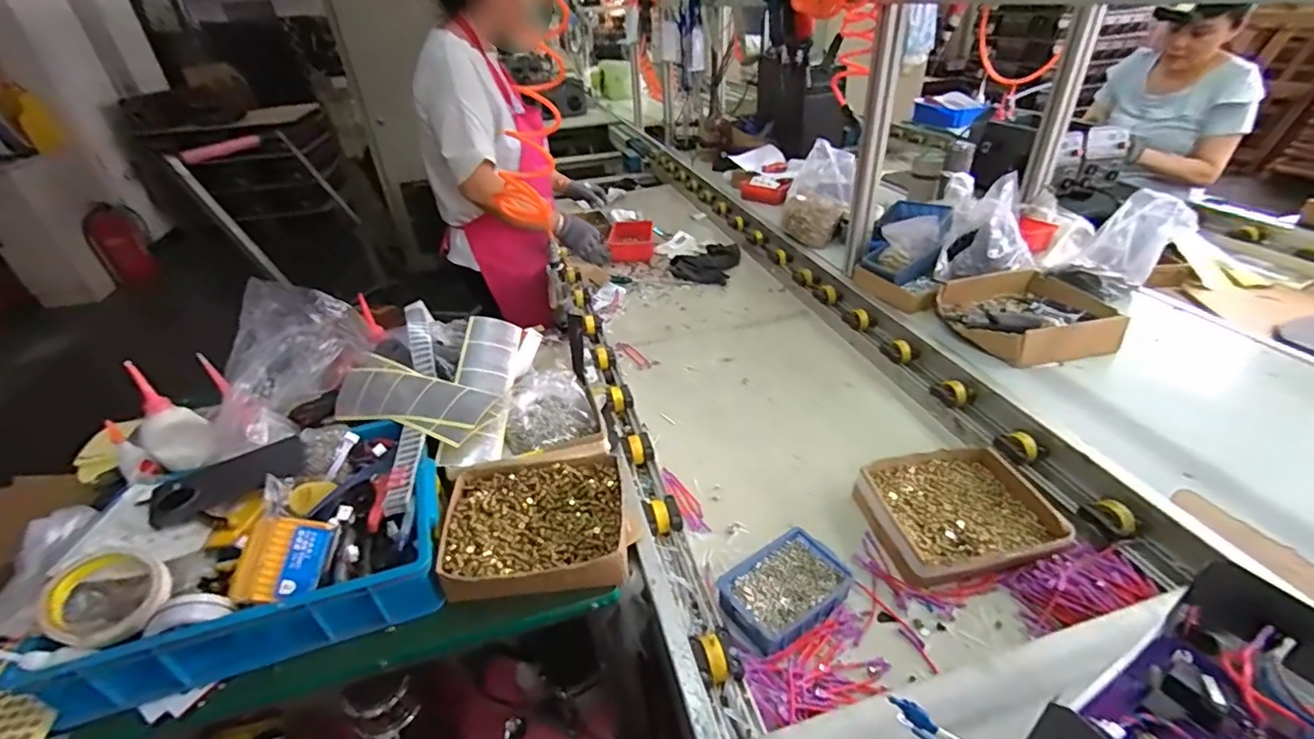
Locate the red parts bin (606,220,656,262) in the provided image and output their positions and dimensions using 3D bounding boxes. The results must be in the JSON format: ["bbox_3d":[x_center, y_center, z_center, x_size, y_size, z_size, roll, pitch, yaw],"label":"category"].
[{"bbox_3d":[-0.078,-0.393,1.696,0.139,0.064,0.199,-4,34,1],"label":"red parts bin"}]

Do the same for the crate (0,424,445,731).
[{"bbox_3d":[-0.459,0.208,0.665,0.374,0.103,0.275,-14,35,-14],"label":"crate"}]

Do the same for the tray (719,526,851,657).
[{"bbox_3d":[0.157,0.273,0.684,0.148,0.047,0.100,-24,38,-27],"label":"tray"}]

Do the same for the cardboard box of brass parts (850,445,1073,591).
[{"bbox_3d":[0.414,0.198,0.772,0.227,0.052,0.208,-9,34,-7],"label":"cardboard box of brass parts"}]

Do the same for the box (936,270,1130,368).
[{"bbox_3d":[0.698,-0.098,1.040,0.286,0.078,0.261,-11,34,-10],"label":"box"}]

